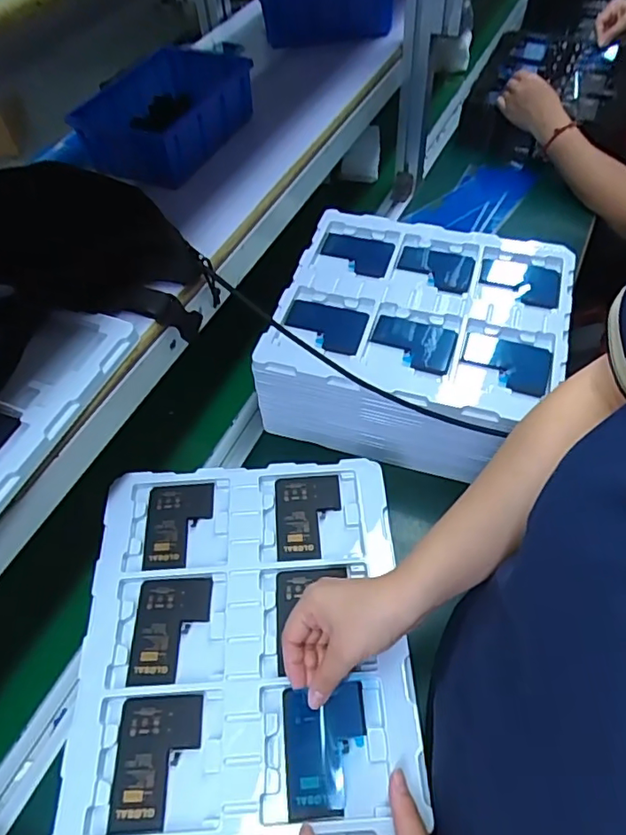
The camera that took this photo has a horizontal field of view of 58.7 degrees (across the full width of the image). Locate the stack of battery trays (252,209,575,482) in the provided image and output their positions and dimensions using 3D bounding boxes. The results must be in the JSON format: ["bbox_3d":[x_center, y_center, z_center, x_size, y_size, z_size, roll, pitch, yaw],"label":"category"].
[{"bbox_3d":[0.125,-0.092,0.679,0.319,0.129,0.286,12,55,12],"label":"stack of battery trays"}]

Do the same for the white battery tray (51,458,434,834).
[{"bbox_3d":[-0.059,0.183,0.494,0.274,0.020,0.314,-5,53,1],"label":"white battery tray"}]

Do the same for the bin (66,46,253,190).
[{"bbox_3d":[-0.174,-0.360,0.674,0.134,0.074,0.198,17,57,16],"label":"bin"}]

